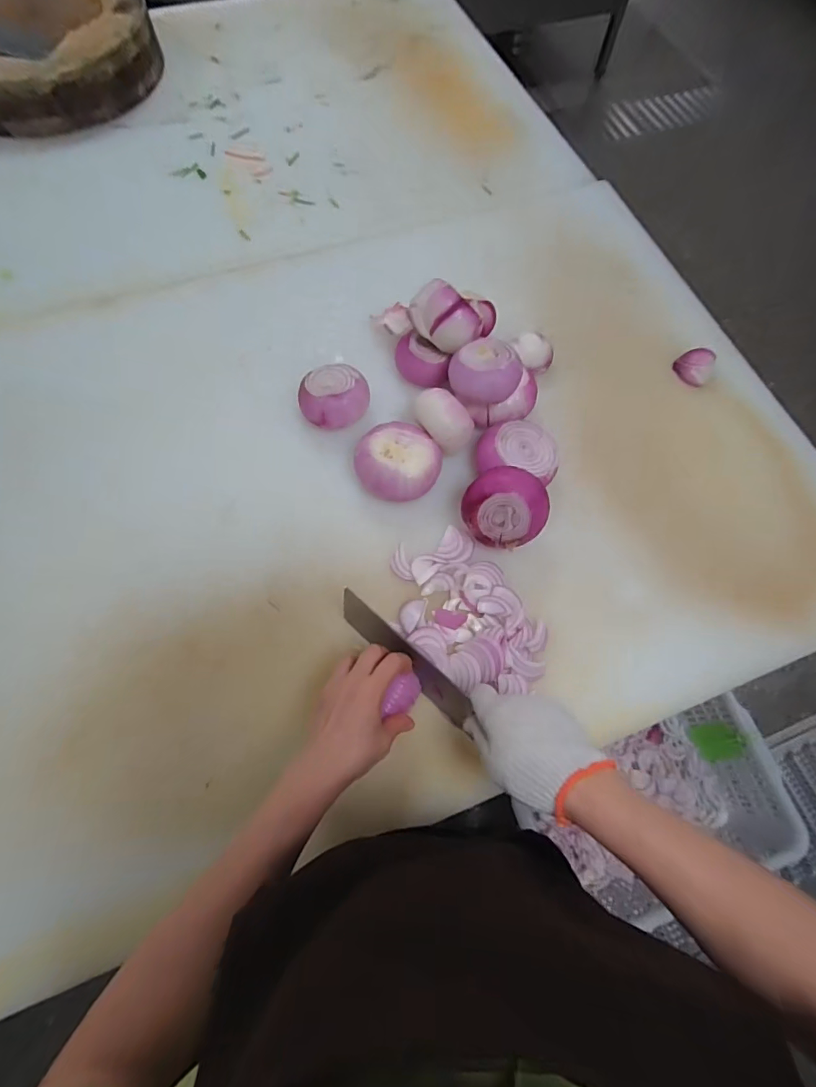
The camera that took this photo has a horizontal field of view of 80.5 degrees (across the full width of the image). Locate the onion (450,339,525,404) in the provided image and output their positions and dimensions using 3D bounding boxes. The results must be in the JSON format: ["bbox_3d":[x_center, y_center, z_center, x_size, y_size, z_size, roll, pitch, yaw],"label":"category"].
[{"bbox_3d":[0.094,-0.207,0.583,0.077,0.051,0.077,-36,74,-15],"label":"onion"}]

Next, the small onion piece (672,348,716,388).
[{"bbox_3d":[0.401,-0.250,0.671,0.047,0.015,0.062,36,75,11],"label":"small onion piece"}]

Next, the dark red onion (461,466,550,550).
[{"bbox_3d":[0.112,-0.037,0.551,0.095,0.069,0.082,-12,70,-5],"label":"dark red onion"}]

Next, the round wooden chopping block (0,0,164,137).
[{"bbox_3d":[-0.645,-0.866,0.845,0.396,0.105,0.359,-26,73,-9],"label":"round wooden chopping block"}]

